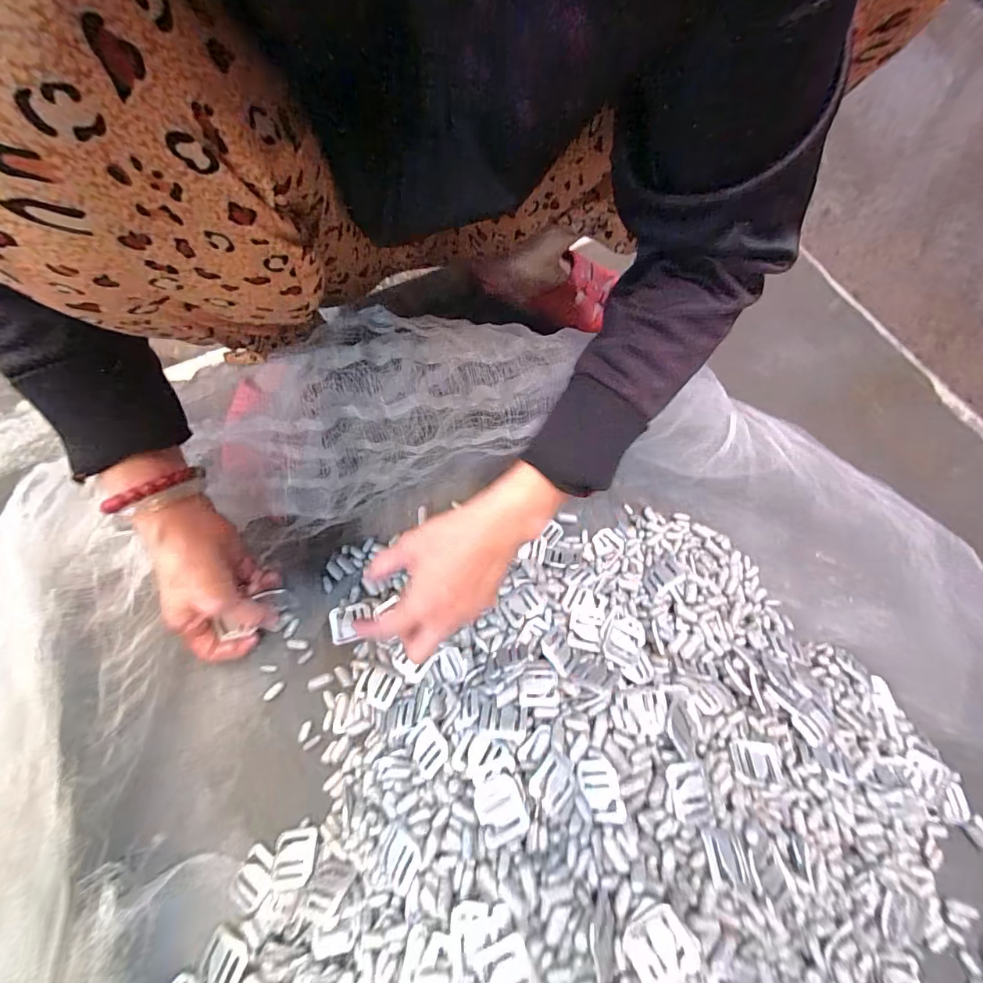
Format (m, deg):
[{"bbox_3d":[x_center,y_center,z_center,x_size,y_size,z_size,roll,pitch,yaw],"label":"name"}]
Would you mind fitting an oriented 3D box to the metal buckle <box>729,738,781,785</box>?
[{"bbox_3d":[0.196,0.199,0.334,0.037,0.005,0.029,12,39,5],"label":"metal buckle"}]

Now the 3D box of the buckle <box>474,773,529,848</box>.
[{"bbox_3d":[0.006,0.210,0.301,0.031,0.005,0.036,-25,47,0],"label":"buckle"}]

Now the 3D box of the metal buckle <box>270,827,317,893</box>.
[{"bbox_3d":[-0.147,0.274,0.336,0.030,0.011,0.034,-4,72,-4],"label":"metal buckle"}]

